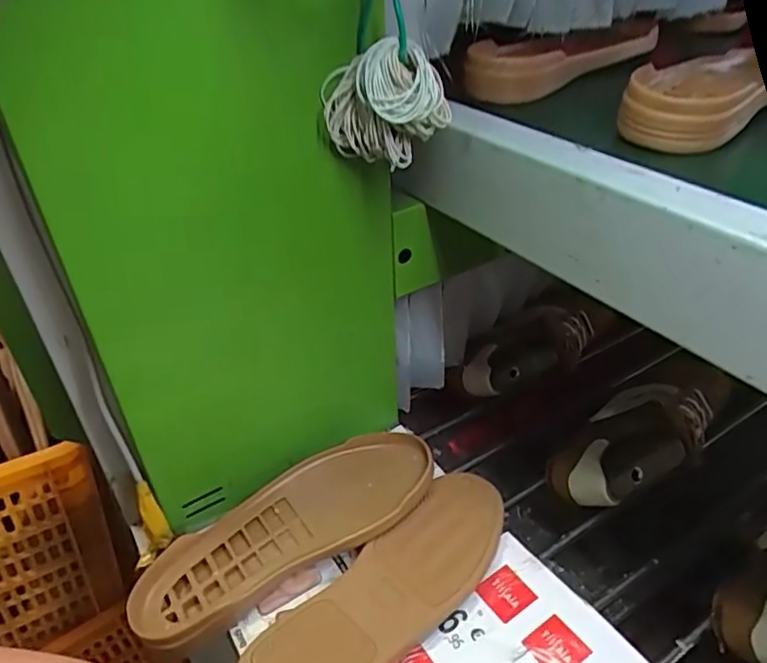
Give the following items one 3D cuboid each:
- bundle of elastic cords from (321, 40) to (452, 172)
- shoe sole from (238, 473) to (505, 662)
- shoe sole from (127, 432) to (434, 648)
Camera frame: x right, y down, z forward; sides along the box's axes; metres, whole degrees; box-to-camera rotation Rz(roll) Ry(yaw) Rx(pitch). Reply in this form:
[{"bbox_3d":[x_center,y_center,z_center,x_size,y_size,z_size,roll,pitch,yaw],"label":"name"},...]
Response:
[{"bbox_3d":[0.002,-0.159,0.432,0.090,0.080,0.034,-2,36,1],"label":"bundle of elastic cords"},{"bbox_3d":[0.009,0.216,0.507,0.090,0.036,0.271,29,47,36],"label":"shoe sole"},{"bbox_3d":[-0.086,0.180,0.550,0.287,0.047,0.100,-19,39,-21],"label":"shoe sole"}]

